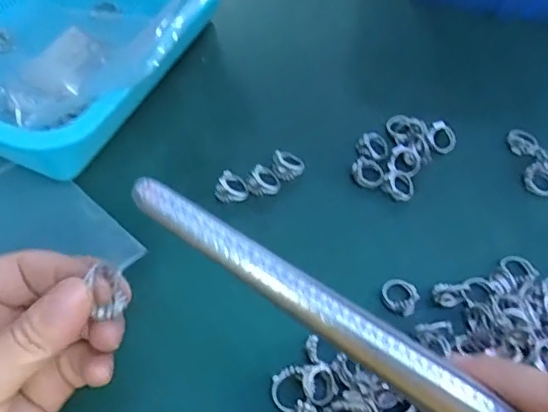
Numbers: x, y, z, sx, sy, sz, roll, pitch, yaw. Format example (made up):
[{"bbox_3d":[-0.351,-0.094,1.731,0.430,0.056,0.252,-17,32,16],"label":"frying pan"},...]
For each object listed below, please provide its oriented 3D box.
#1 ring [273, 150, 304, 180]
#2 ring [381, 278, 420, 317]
[{"bbox_3d":[0.010,-0.028,0.396,0.021,0.007,0.022,3,55,-5],"label":"ring"},{"bbox_3d":[0.078,0.055,0.348,0.022,0.004,0.024,3,55,-5],"label":"ring"}]

